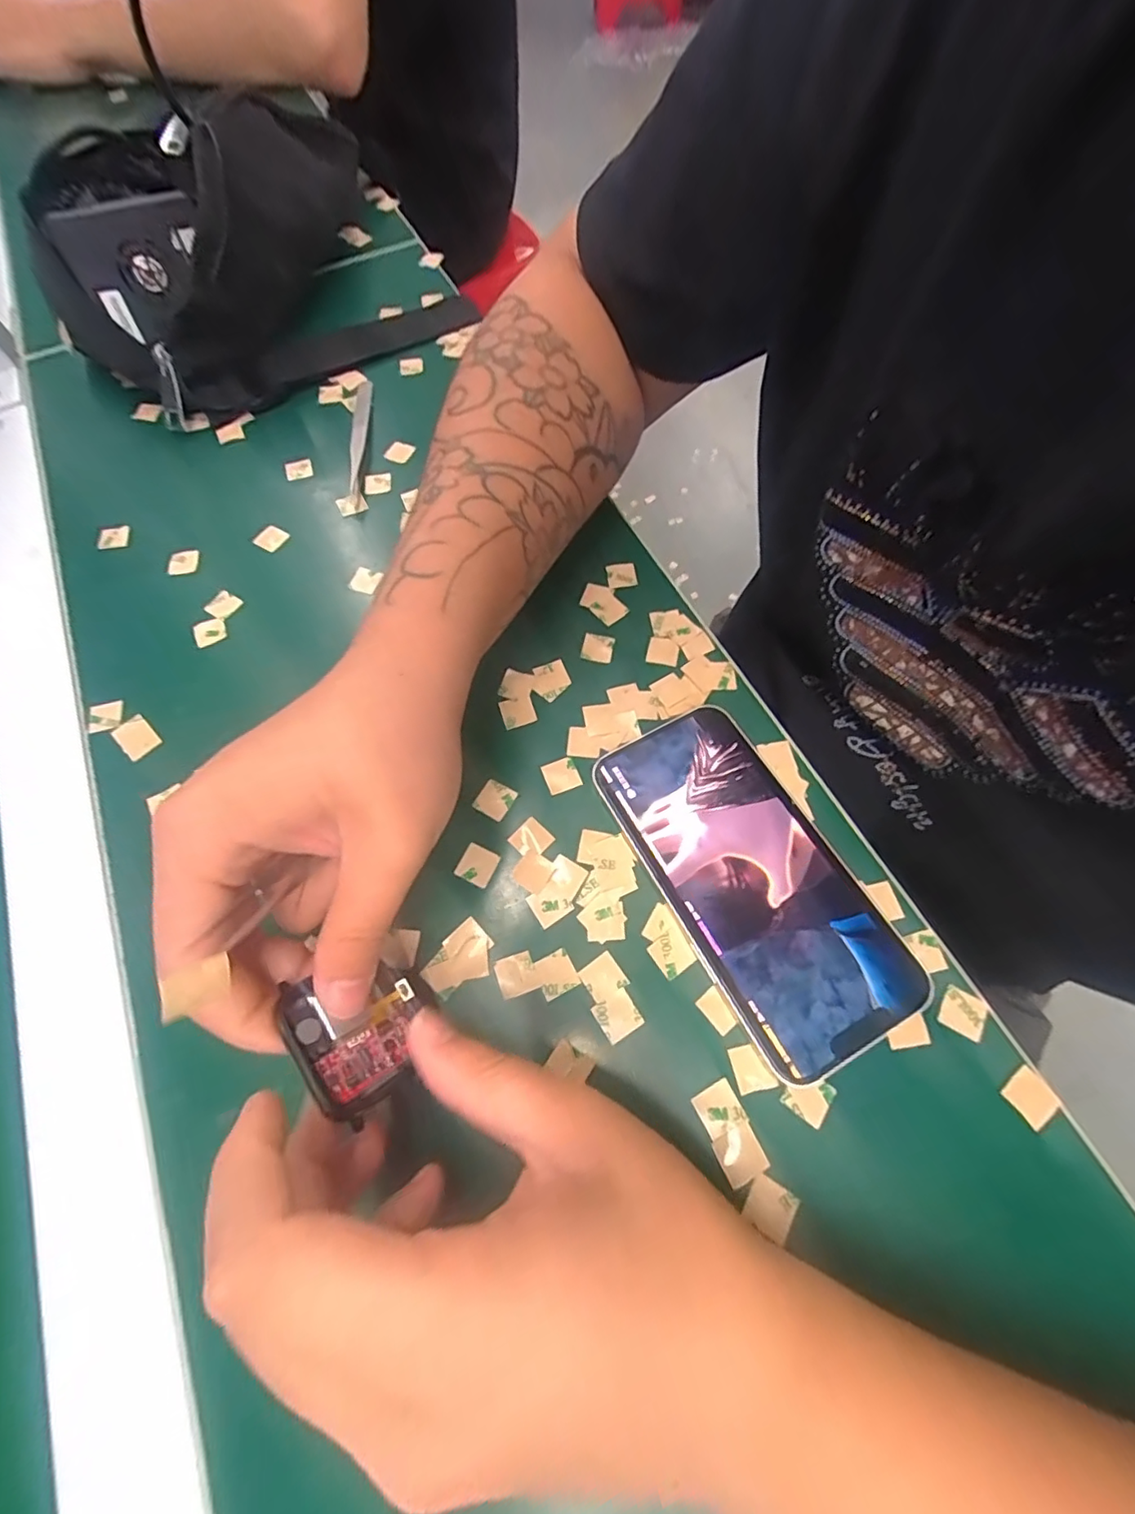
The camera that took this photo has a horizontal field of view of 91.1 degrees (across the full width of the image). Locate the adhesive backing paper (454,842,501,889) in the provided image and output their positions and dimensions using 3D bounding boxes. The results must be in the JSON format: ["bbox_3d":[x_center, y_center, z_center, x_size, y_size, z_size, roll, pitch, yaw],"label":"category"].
[{"bbox_3d":[-0.039,0.046,0.238,0.015,0.004,0.015,23,71,12],"label":"adhesive backing paper"}]

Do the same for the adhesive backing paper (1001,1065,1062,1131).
[{"bbox_3d":[0.167,0.122,0.199,0.015,0.004,0.015,-34,70,-11],"label":"adhesive backing paper"}]

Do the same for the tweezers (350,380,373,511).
[{"bbox_3d":[-0.128,-0.199,0.346,0.012,0.008,0.113,-8,68,-1],"label":"tweezers"}]

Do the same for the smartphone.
[{"bbox_3d":[0.074,0.047,0.230,0.071,0.008,0.142,-28,68,-10],"label":"smartphone"}]

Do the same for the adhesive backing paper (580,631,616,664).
[{"bbox_3d":[0.015,-0.056,0.281,0.015,0.004,0.015,10,69,7],"label":"adhesive backing paper"}]

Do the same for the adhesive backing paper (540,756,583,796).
[{"bbox_3d":[-0.003,0.008,0.254,0.015,0.004,0.015,-20,67,-10],"label":"adhesive backing paper"}]

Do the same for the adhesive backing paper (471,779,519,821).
[{"bbox_3d":[-0.033,0.019,0.250,0.015,0.004,0.016,28,68,8],"label":"adhesive backing paper"}]

